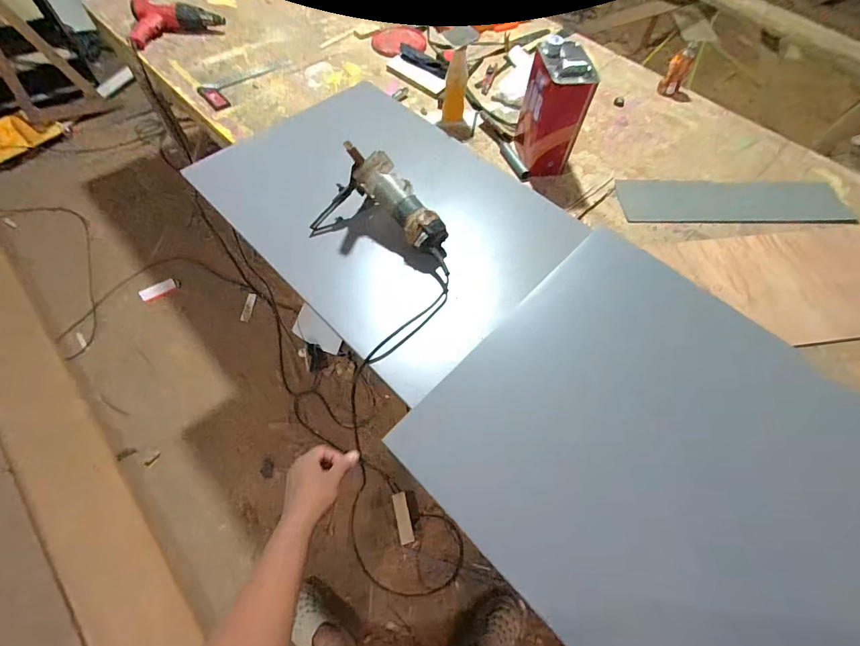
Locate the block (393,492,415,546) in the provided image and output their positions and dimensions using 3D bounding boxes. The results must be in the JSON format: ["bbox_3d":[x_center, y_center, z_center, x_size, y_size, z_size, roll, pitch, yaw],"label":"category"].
[{"bbox_3d":[-0.092,0.665,1.357,0.046,0.022,0.156,-11,64,-9],"label":"block"}]

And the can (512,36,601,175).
[{"bbox_3d":[0.297,-0.514,0.970,0.111,0.245,0.168,-4,63,-6],"label":"can"}]

